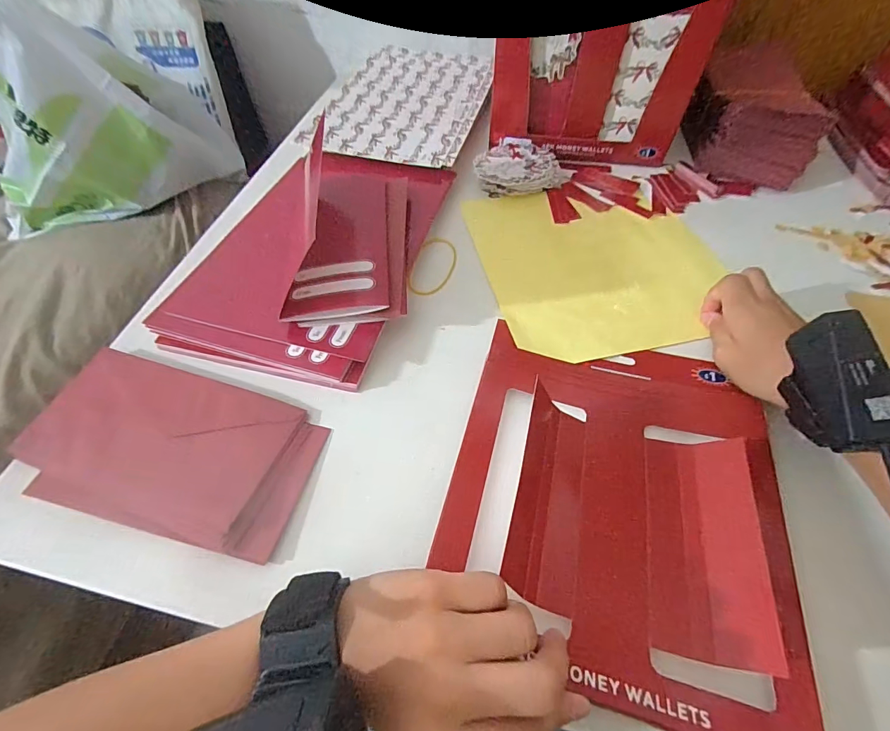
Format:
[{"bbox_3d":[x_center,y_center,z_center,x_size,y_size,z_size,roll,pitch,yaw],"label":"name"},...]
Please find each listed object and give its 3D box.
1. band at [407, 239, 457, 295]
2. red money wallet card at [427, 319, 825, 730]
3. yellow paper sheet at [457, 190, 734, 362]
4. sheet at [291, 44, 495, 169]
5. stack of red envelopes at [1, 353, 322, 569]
[{"bbox_3d":[-0.011,-0.092,0.391,0.039,0.004,0.073,13,55,10],"label":"band"},{"bbox_3d":[0.106,0.068,0.255,0.192,0.054,0.223,13,59,8],"label":"red money wallet card"},{"bbox_3d":[0.141,-0.100,0.393,0.206,0.013,0.210,-10,59,-6],"label":"yellow paper sheet"},{"bbox_3d":[-0.045,-0.335,0.529,0.181,0.004,0.279,13,57,8],"label":"sheet"},{"bbox_3d":[-0.185,0.053,0.288,0.193,0.013,0.106,11,55,9],"label":"stack of red envelopes"}]

